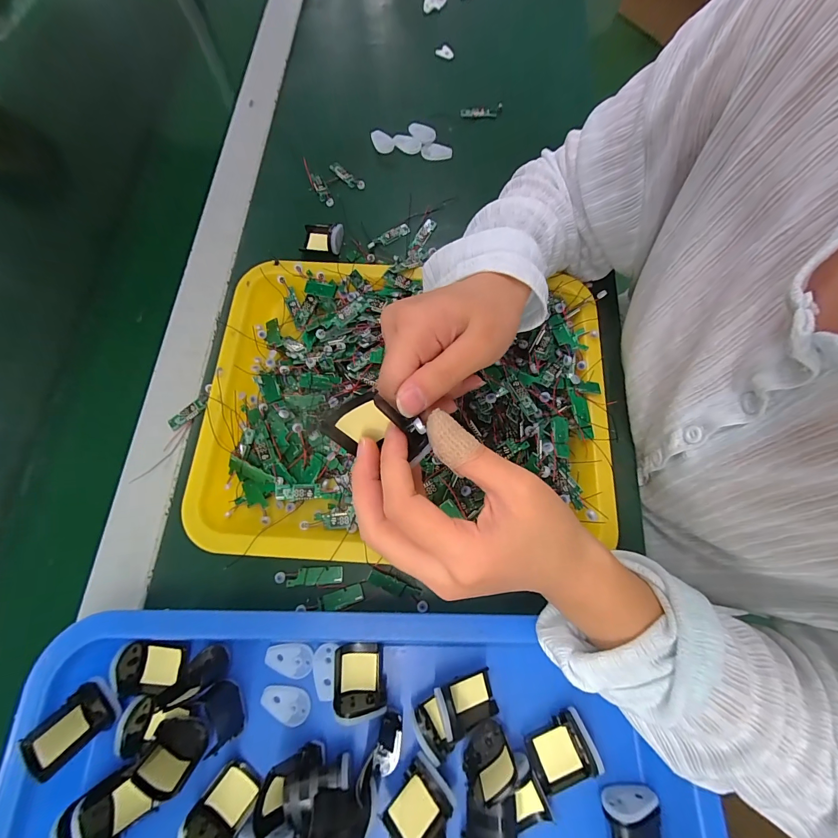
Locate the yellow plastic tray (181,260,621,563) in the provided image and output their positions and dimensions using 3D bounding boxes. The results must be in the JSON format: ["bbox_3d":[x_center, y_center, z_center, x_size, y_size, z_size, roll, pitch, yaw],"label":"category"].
[{"bbox_3d":[-0.020,-0.018,0.303,0.343,0.042,0.259,2,72,3],"label":"yellow plastic tray"}]

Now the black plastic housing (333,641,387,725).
[{"bbox_3d":[-0.043,0.184,0.254,0.035,0.023,0.042,-7,72,-2],"label":"black plastic housing"}]

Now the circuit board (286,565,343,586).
[{"bbox_3d":[-0.082,0.124,0.285,0.042,0.004,0.012,-4,72,-1],"label":"circuit board"}]

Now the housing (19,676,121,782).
[{"bbox_3d":[-0.227,0.203,0.236,0.043,0.017,0.034,-33,107,-40],"label":"housing"}]

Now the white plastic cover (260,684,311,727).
[{"bbox_3d":[-0.096,0.204,0.257,0.035,0.004,0.022,17,73,6],"label":"white plastic cover"}]

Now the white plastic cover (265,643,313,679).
[{"bbox_3d":[-0.096,0.177,0.264,0.034,0.004,0.022,5,72,2],"label":"white plastic cover"}]

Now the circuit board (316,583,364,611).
[{"bbox_3d":[-0.061,0.140,0.281,0.035,0.004,0.013,-17,73,-5],"label":"circuit board"}]

